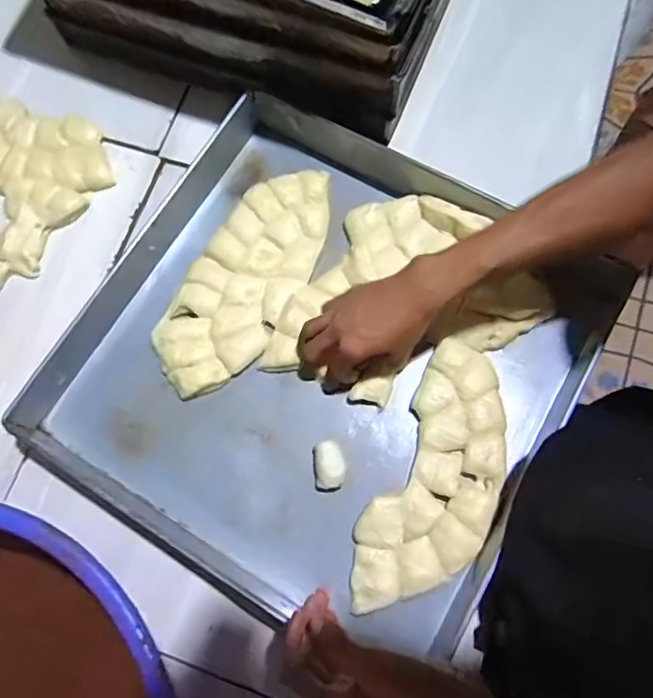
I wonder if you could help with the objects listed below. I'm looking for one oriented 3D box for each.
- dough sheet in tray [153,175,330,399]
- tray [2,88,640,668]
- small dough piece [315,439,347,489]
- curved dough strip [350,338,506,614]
[{"bbox_3d":[-0.087,-0.080,0.591,0.111,0.017,0.276,28,79,12],"label":"dough sheet in tray"},{"bbox_3d":[-0.007,0.012,0.553,0.481,0.066,0.457,29,77,9],"label":"tray"},{"bbox_3d":[0.004,0.114,0.531,0.029,0.024,0.046,-7,74,4],"label":"small dough piece"},{"bbox_3d":[0.111,0.128,0.522,0.107,0.026,0.264,24,78,12],"label":"curved dough strip"}]

